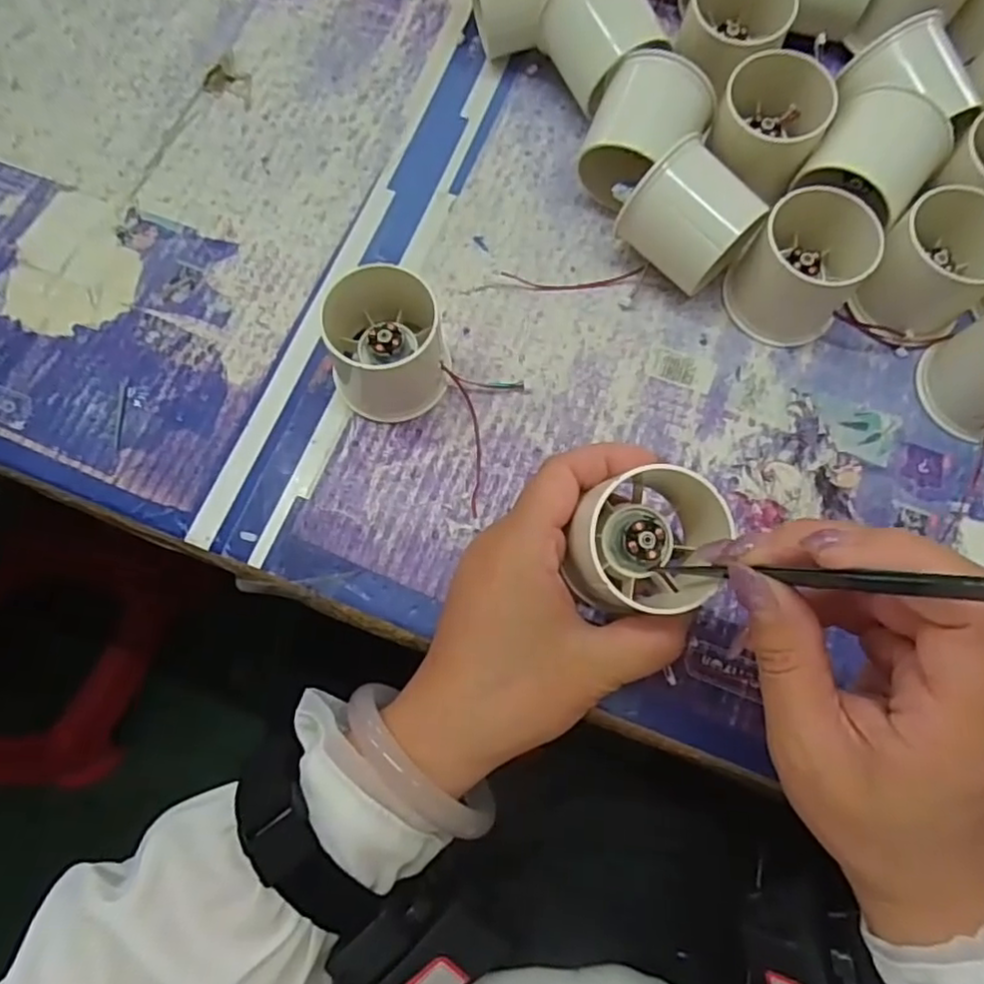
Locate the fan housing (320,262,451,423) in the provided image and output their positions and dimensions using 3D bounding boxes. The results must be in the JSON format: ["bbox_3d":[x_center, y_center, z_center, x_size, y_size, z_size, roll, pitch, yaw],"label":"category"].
[{"bbox_3d":[-0.048,-0.068,0.307,0.054,0.049,0.053,-11,74,-4],"label":"fan housing"}]

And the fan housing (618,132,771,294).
[{"bbox_3d":[0.094,-0.126,0.324,0.054,0.053,0.049,40,77,11],"label":"fan housing"}]

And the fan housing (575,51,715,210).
[{"bbox_3d":[0.072,-0.173,0.335,0.049,0.055,0.065,32,76,9],"label":"fan housing"}]

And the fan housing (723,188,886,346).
[{"bbox_3d":[0.151,-0.111,0.324,0.055,0.045,0.067,37,77,10],"label":"fan housing"}]

